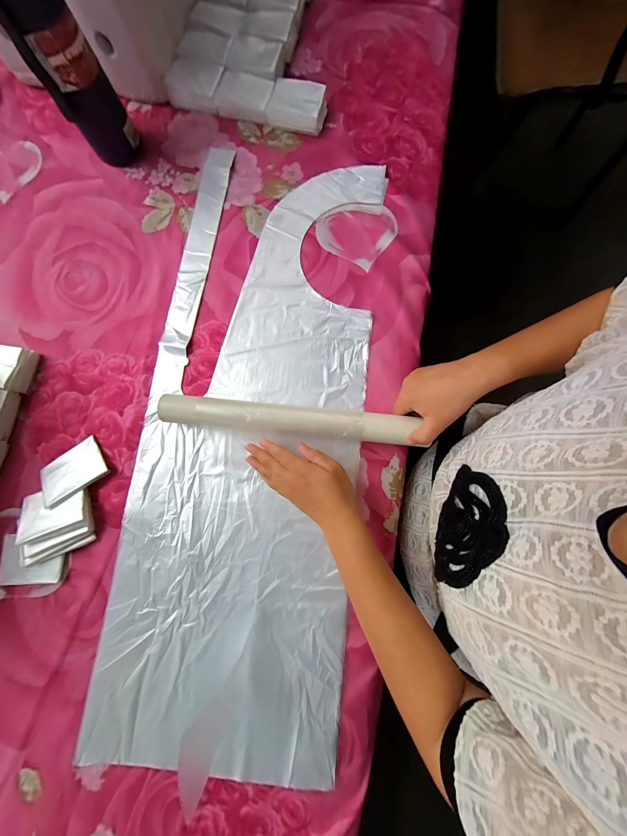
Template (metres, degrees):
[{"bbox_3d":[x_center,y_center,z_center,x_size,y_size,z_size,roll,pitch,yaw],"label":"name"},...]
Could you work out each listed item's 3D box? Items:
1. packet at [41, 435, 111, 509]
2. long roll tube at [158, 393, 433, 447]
[{"bbox_3d":[-0.327,0.072,0.369,0.083,0.008,0.060,-38,73,-13],"label":"packet"},{"bbox_3d":[-0.038,0.000,0.369,0.325,0.029,0.044,6,80,2],"label":"long roll tube"}]

